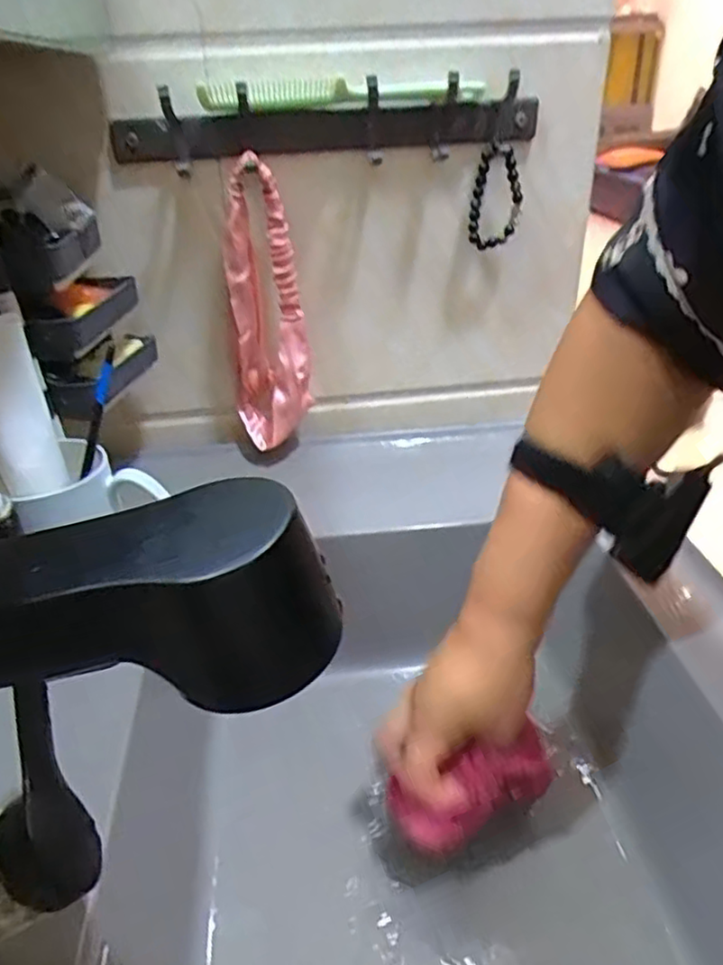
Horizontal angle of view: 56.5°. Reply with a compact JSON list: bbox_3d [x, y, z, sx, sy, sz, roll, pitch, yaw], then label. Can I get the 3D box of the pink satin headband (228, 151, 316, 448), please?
[{"bbox_3d":[-0.081,-0.145,0.574,0.067,0.225,0.047,-4,31,-3],"label":"pink satin headband"}]

